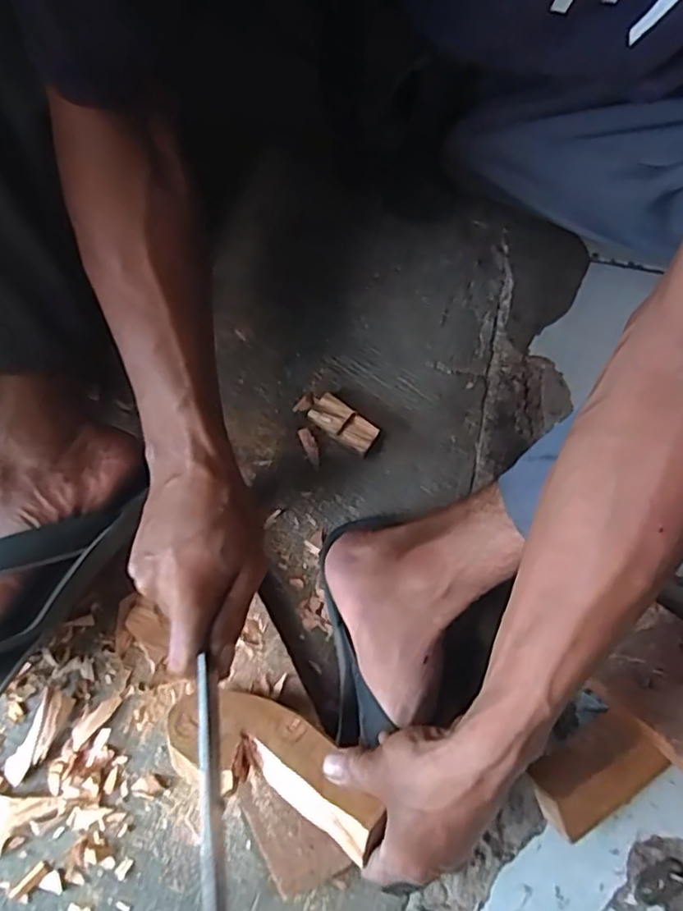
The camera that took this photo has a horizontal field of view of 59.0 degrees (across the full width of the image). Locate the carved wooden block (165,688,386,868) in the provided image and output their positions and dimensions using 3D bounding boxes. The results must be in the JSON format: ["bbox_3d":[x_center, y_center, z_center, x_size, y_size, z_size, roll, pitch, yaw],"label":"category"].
[{"bbox_3d":[-0.051,0.214,0.422,0.165,0.036,0.065,18,74,25],"label":"carved wooden block"}]

